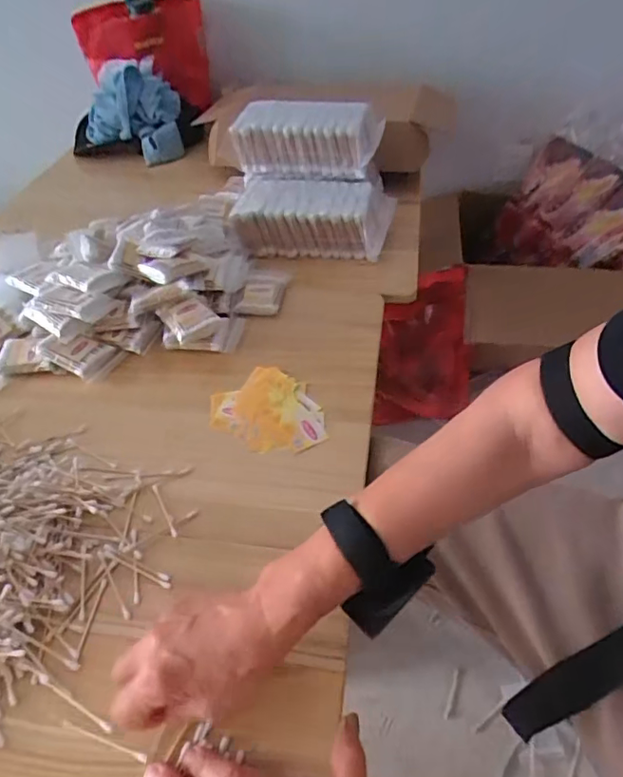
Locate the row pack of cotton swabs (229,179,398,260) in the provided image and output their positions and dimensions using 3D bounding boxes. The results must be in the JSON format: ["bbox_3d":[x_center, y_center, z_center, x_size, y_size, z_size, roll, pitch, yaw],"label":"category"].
[{"bbox_3d":[0.004,-0.262,0.815,0.226,0.072,0.137,6,46,10],"label":"row pack of cotton swabs"}]

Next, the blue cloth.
[{"bbox_3d":[-0.386,-0.588,1.132,0.179,0.139,0.249,-23,48,-18],"label":"blue cloth"}]

